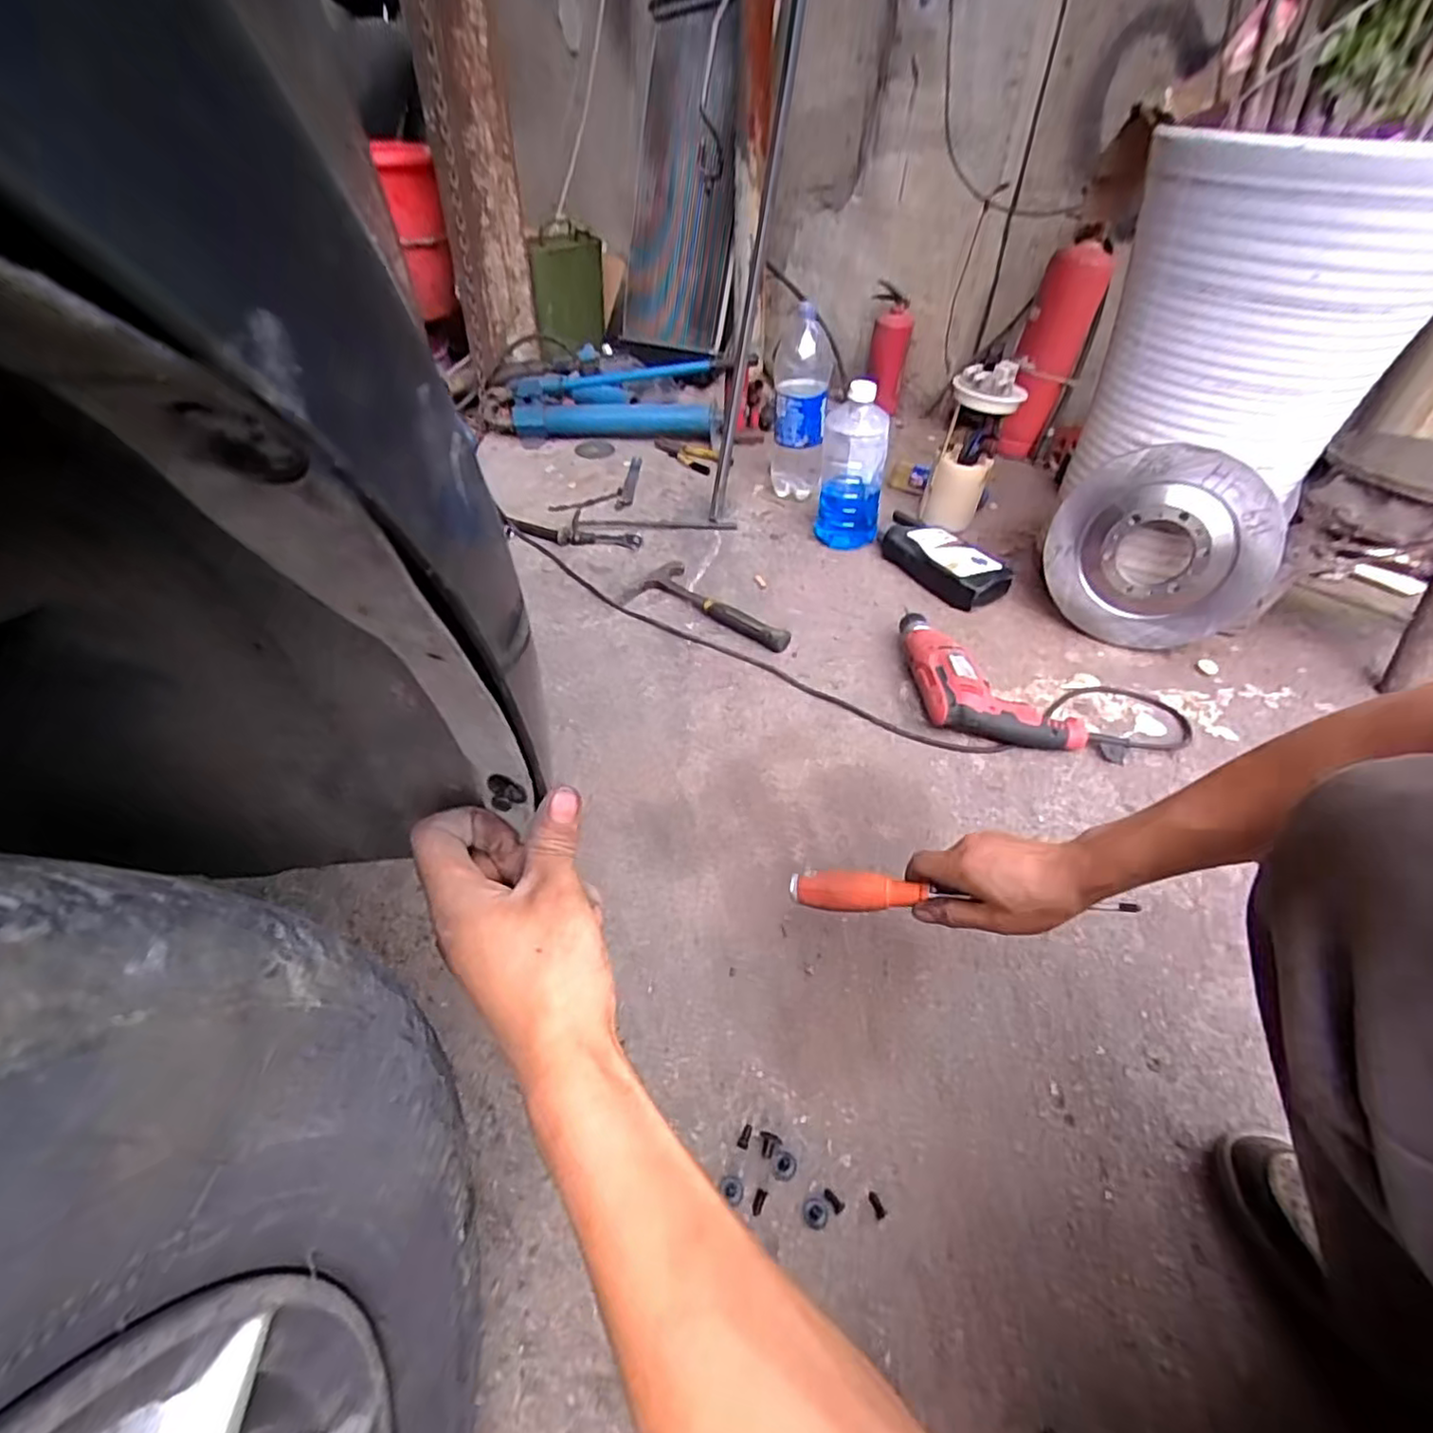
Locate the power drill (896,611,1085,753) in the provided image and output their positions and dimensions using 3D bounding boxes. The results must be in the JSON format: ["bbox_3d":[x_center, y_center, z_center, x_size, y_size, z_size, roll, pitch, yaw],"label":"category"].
[{"bbox_3d":[0.359,-0.075,0.906,0.203,0.067,0.286,2,42,0],"label":"power drill"}]

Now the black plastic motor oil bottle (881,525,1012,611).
[{"bbox_3d":[0.373,-0.265,1.118,0.103,0.057,0.240,-24,49,-26],"label":"black plastic motor oil bottle"}]

